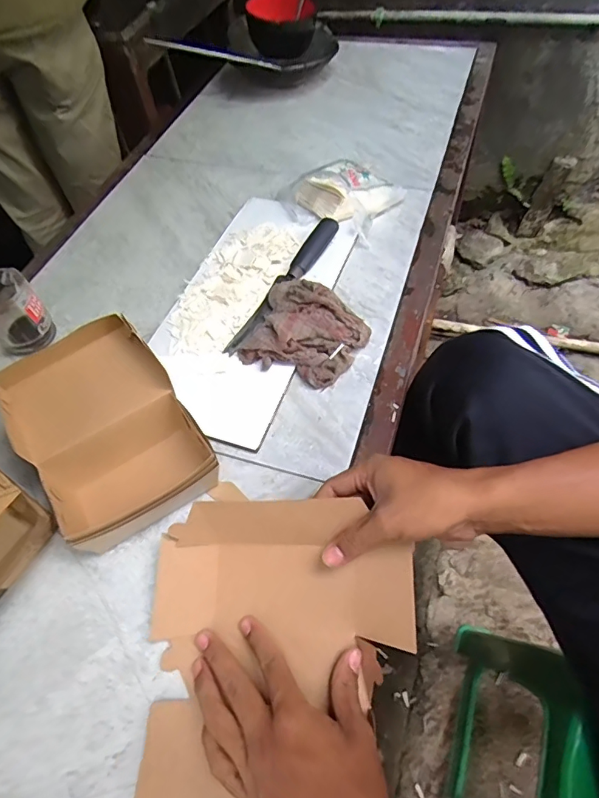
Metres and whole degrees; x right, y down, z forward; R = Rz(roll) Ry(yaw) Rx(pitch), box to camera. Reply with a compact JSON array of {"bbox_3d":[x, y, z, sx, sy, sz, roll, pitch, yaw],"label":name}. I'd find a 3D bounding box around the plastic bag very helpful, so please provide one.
[{"bbox_3d":[0.054,-0.300,0.696,0.160,0.057,0.132,26,63,21],"label":"plastic bag"}]

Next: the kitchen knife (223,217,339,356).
[{"bbox_3d":[-0.019,-0.145,0.605,0.028,0.018,0.244,23,61,21],"label":"kitchen knife"}]

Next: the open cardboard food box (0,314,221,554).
[{"bbox_3d":[-0.184,0.033,0.469,0.148,0.095,0.186,-31,59,-14],"label":"open cardboard food box"}]

